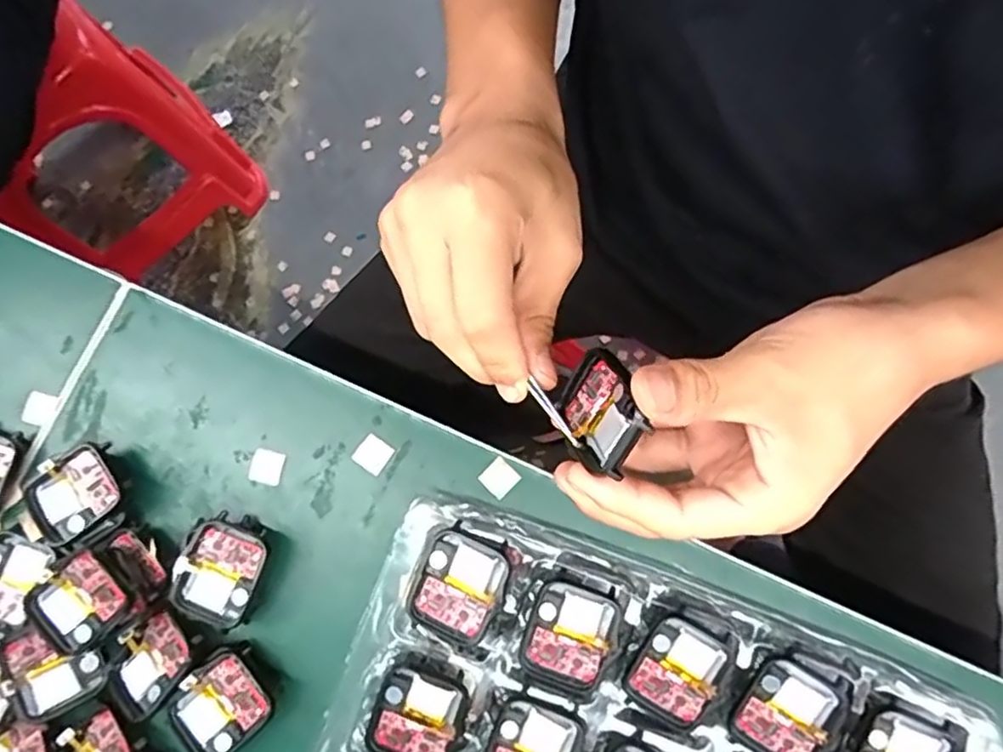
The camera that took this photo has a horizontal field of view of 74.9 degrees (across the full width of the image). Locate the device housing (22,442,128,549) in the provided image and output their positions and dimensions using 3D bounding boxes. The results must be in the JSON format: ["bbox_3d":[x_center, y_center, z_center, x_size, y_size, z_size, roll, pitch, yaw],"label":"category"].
[{"bbox_3d":[-0.203,0.056,0.316,0.045,0.020,0.036,-37,80,-6],"label":"device housing"}]

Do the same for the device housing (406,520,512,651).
[{"bbox_3d":[-0.018,0.092,0.287,0.038,0.007,0.046,21,80,5],"label":"device housing"}]

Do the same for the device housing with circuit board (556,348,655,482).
[{"bbox_3d":[0.037,0.014,0.251,0.006,0.046,0.037,11,122,-29],"label":"device housing with circuit board"}]

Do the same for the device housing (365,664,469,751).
[{"bbox_3d":[-0.037,0.148,0.280,0.037,0.008,0.043,23,80,5],"label":"device housing"}]

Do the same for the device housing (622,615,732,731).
[{"bbox_3d":[0.075,0.127,0.281,0.035,0.006,0.041,30,81,7],"label":"device housing"}]

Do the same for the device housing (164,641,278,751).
[{"bbox_3d":[-0.125,0.148,0.299,0.046,0.019,0.039,-42,81,-6],"label":"device housing"}]

